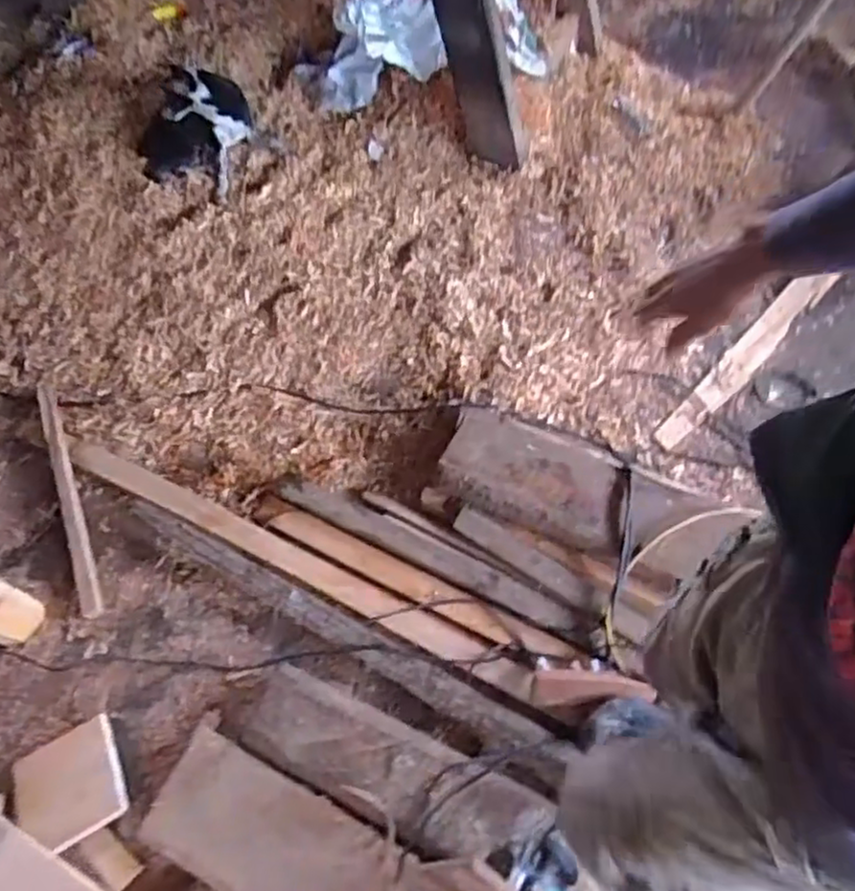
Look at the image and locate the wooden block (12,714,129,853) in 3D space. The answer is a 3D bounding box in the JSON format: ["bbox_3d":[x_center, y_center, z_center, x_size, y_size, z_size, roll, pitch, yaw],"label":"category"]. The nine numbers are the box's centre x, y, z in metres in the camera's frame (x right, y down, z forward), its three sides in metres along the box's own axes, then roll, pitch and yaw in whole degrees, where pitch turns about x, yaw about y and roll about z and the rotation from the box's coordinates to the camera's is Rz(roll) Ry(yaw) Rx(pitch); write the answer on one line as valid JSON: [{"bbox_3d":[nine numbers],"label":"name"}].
[{"bbox_3d":[-0.661,0.631,1.271,0.178,0.015,0.184,-24,66,-22],"label":"wooden block"}]

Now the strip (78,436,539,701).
[{"bbox_3d":[-0.305,0.237,1.493,1.164,0.035,0.078,24,65,16],"label":"strip"}]

